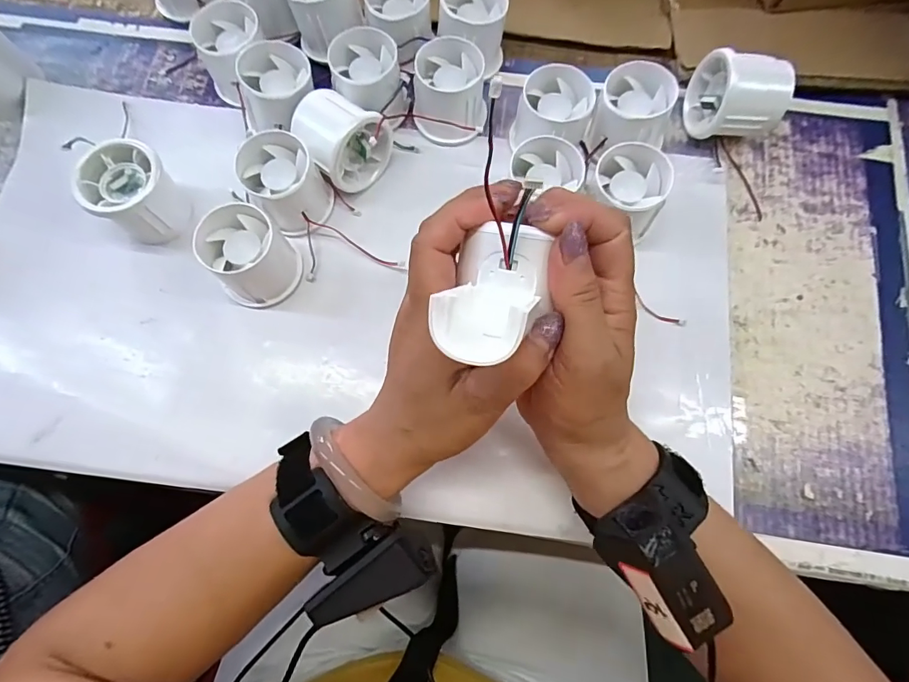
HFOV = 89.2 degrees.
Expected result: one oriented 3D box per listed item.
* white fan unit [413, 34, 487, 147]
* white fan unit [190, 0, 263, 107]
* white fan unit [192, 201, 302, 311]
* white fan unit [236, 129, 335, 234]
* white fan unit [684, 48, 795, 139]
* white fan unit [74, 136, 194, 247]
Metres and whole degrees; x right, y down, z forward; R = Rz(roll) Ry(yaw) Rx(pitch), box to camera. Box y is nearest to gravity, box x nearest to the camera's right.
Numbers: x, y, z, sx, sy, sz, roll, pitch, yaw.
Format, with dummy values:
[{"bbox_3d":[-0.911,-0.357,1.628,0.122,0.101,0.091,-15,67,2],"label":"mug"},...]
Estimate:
[{"bbox_3d":[-0.004,-0.190,0.355,0.053,0.044,0.058,-5,75,-1],"label":"white fan unit"},{"bbox_3d":[-0.170,-0.223,0.362,0.050,0.050,0.054,3,75,1],"label":"white fan unit"},{"bbox_3d":[-0.141,-0.058,0.319,0.055,0.050,0.053,0,75,0],"label":"white fan unit"},{"bbox_3d":[-0.120,-0.112,0.331,0.051,0.049,0.056,0,75,0],"label":"white fan unit"},{"bbox_3d":[0.210,-0.181,0.344,0.051,0.058,0.057,-4,75,-1],"label":"white fan unit"},{"bbox_3d":[-0.225,-0.103,0.330,0.059,0.050,0.054,0,75,0],"label":"white fan unit"}]

